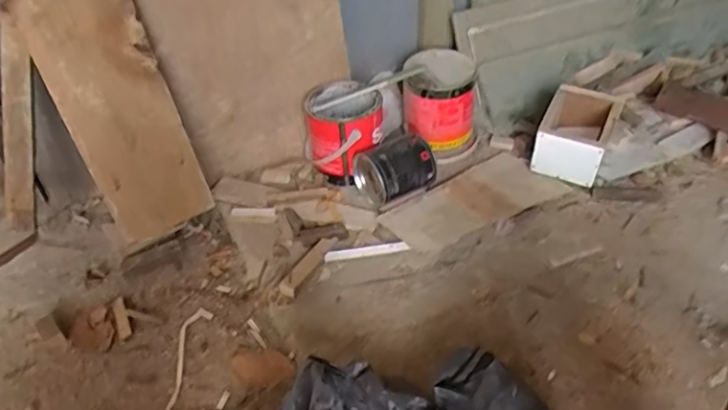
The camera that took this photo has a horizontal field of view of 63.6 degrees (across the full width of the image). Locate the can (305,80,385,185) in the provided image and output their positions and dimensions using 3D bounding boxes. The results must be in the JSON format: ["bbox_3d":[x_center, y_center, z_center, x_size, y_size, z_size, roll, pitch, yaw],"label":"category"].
[{"bbox_3d":[-0.036,-0.146,1.183,0.149,0.143,0.152,-4,41,1],"label":"can"}]

